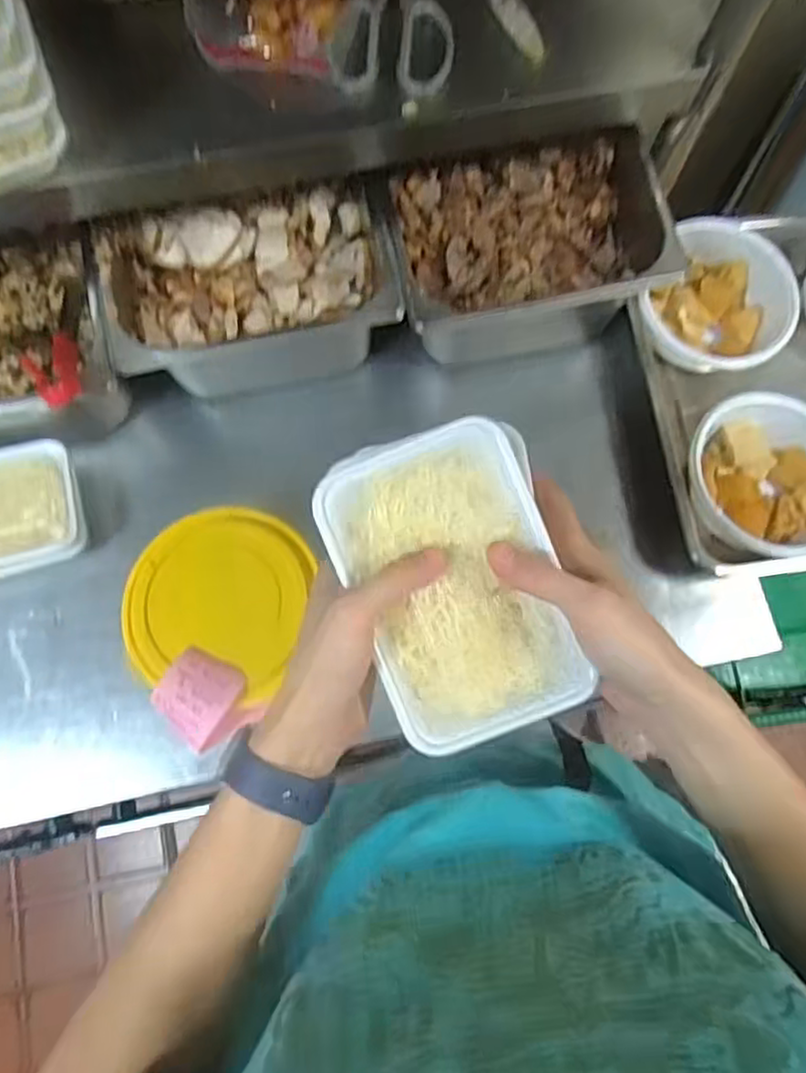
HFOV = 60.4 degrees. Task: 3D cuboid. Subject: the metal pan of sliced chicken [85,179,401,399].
[{"bbox_3d":[-0.148,-0.243,0.688,0.268,0.122,0.209,-13,77,-3],"label":"metal pan of sliced chicken"}]

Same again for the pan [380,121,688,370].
[{"bbox_3d":[0.119,-0.286,0.700,0.263,0.108,0.184,-11,76,-3],"label":"pan"}]

